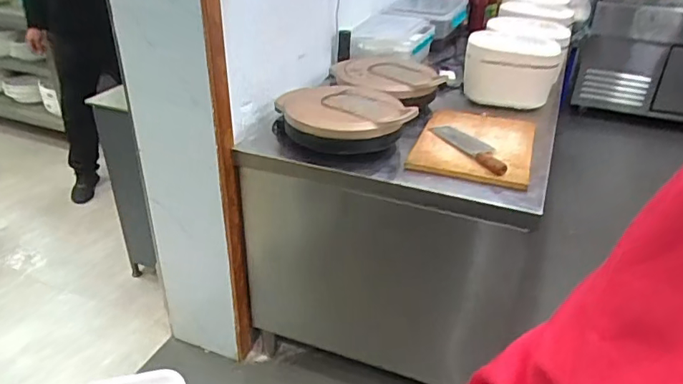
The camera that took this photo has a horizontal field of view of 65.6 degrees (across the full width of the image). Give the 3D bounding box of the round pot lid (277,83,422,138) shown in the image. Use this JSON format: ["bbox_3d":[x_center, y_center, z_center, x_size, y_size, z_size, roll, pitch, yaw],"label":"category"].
[{"bbox_3d":[0.014,-0.240,1.458,0.356,0.068,0.336,1,31,-1],"label":"round pot lid"}]

